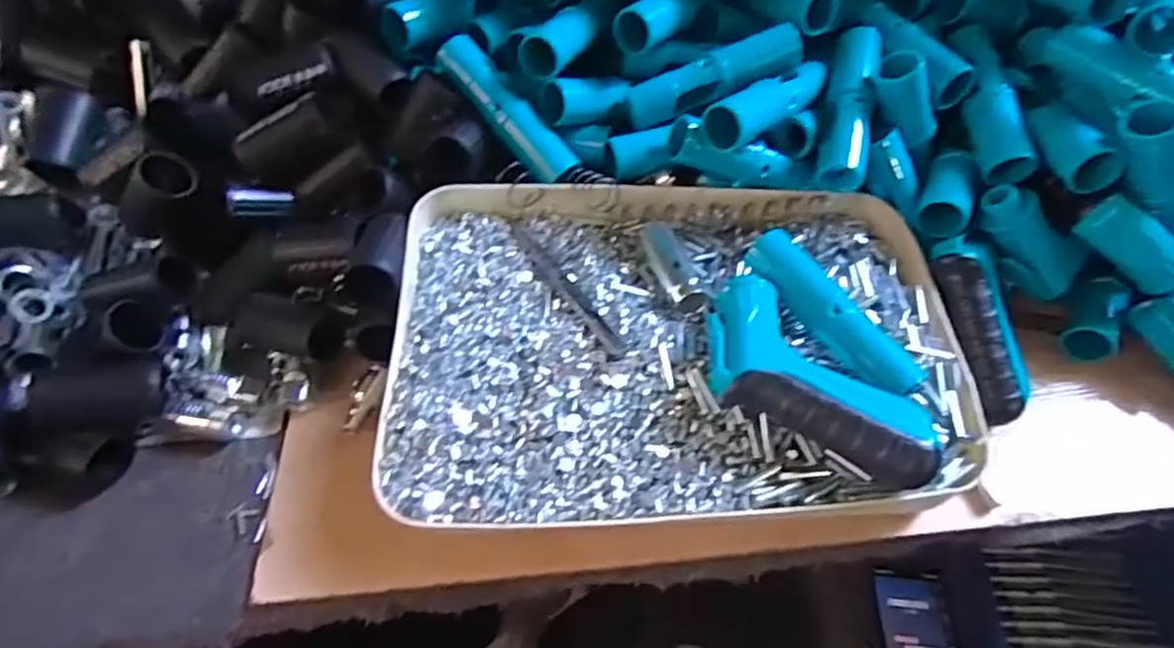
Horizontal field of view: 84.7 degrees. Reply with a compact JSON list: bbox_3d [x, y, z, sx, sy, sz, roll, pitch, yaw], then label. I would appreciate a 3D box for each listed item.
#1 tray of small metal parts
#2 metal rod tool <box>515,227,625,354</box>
[{"bbox_3d":[0.052,-0.001,0.376,0.323,0.047,0.217,-2,52,-1],"label":"tray of small metal parts"},{"bbox_3d":[-0.015,-0.024,0.399,0.011,0.005,0.123,-26,56,-19],"label":"metal rod tool"}]

